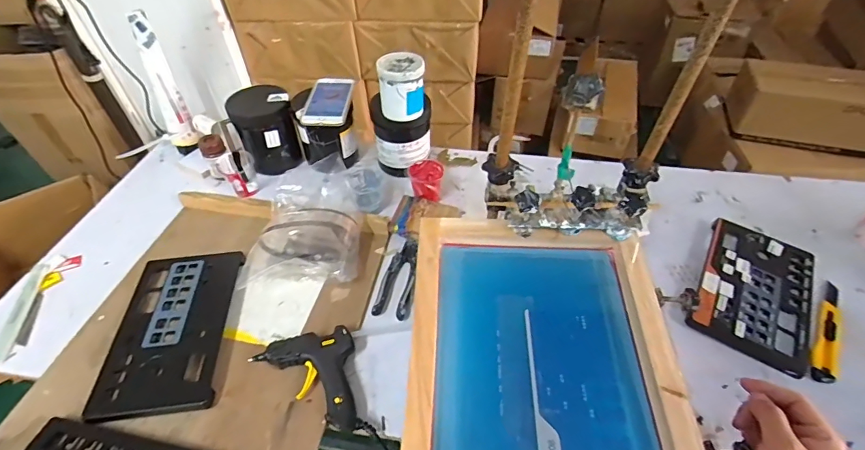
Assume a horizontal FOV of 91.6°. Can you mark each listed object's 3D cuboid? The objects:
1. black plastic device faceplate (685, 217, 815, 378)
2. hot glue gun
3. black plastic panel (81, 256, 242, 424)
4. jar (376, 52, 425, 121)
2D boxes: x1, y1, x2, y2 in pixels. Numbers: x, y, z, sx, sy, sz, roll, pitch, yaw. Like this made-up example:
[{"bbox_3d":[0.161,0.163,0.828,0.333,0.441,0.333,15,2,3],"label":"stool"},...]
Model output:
[{"bbox_3d":[0.512,0.098,0.666,0.149,0.028,0.251,27,52,24],"label":"black plastic device faceplate"},{"bbox_3d":[-0.144,0.190,0.568,0.156,0.032,0.101,24,51,22],"label":"hot glue gun"},{"bbox_3d":[-0.374,0.145,0.605,0.152,0.016,0.246,-4,47,-3],"label":"black plastic panel"},{"bbox_3d":[-0.055,-0.245,0.748,0.077,0.090,0.077,0,47,0],"label":"jar"}]

